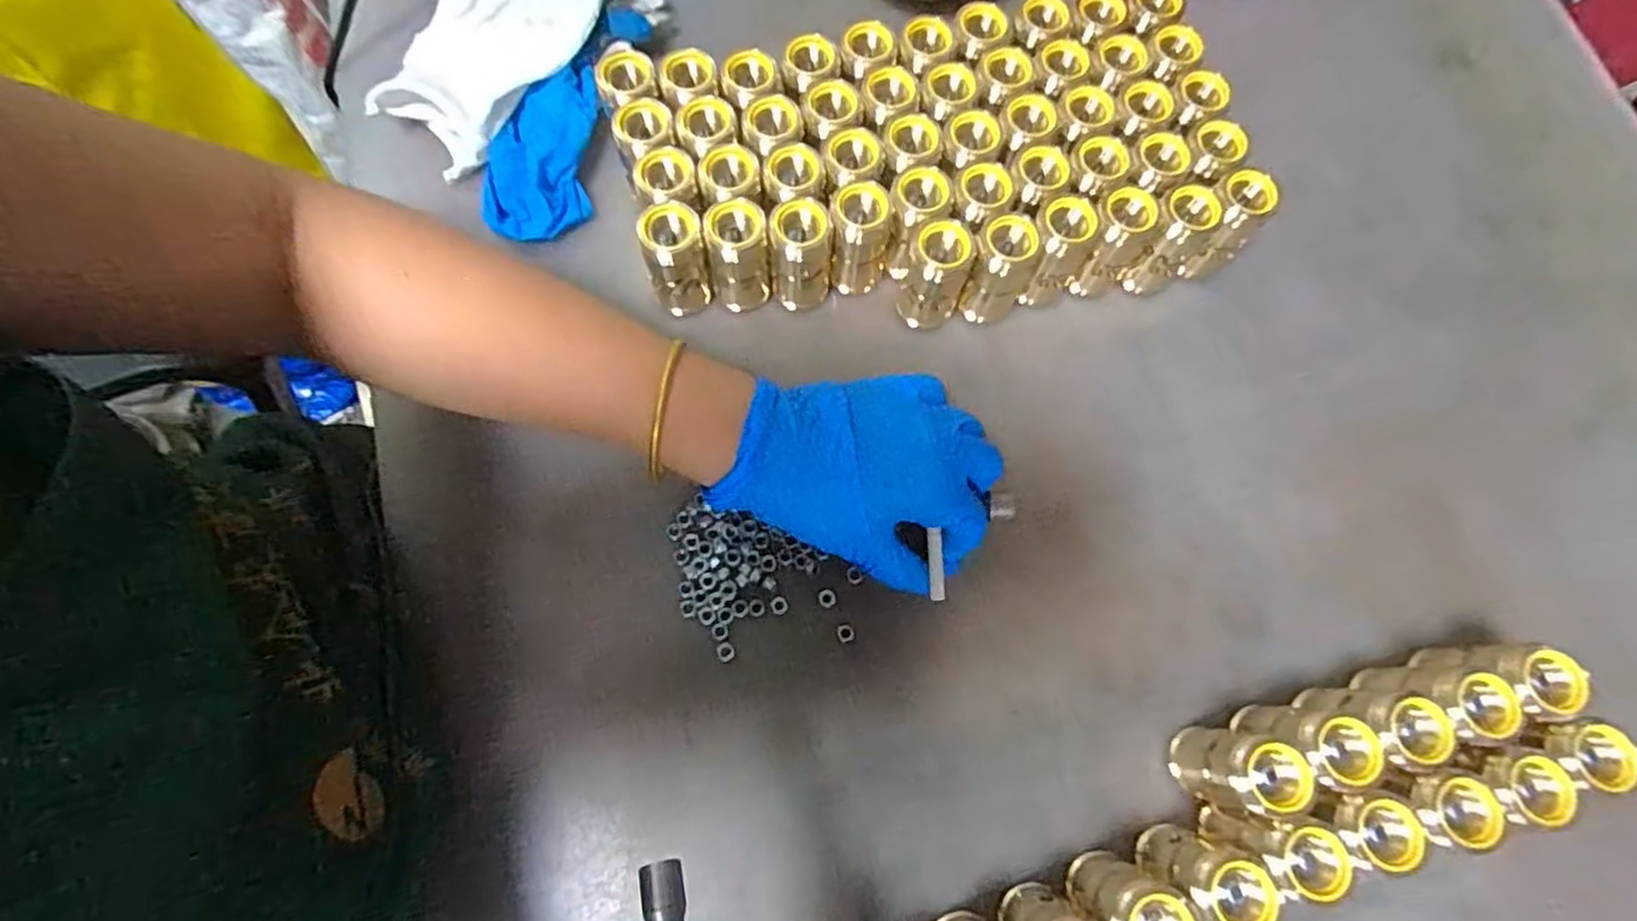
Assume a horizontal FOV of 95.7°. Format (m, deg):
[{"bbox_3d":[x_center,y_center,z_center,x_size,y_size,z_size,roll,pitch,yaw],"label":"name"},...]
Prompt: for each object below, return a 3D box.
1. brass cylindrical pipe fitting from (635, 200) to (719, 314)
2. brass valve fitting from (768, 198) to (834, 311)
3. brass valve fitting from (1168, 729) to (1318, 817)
[{"bbox_3d":[-0.074,-0.102,0.401,0.030,0.085,0.027,-13,75,-5],"label":"brass cylindrical pipe fitting"},{"bbox_3d":[-0.009,-0.106,0.398,0.031,0.073,0.029,1,74,-1],"label":"brass valve fitting"},{"bbox_3d":[0.179,0.134,0.322,0.026,0.066,0.027,10,74,2],"label":"brass valve fitting"}]

